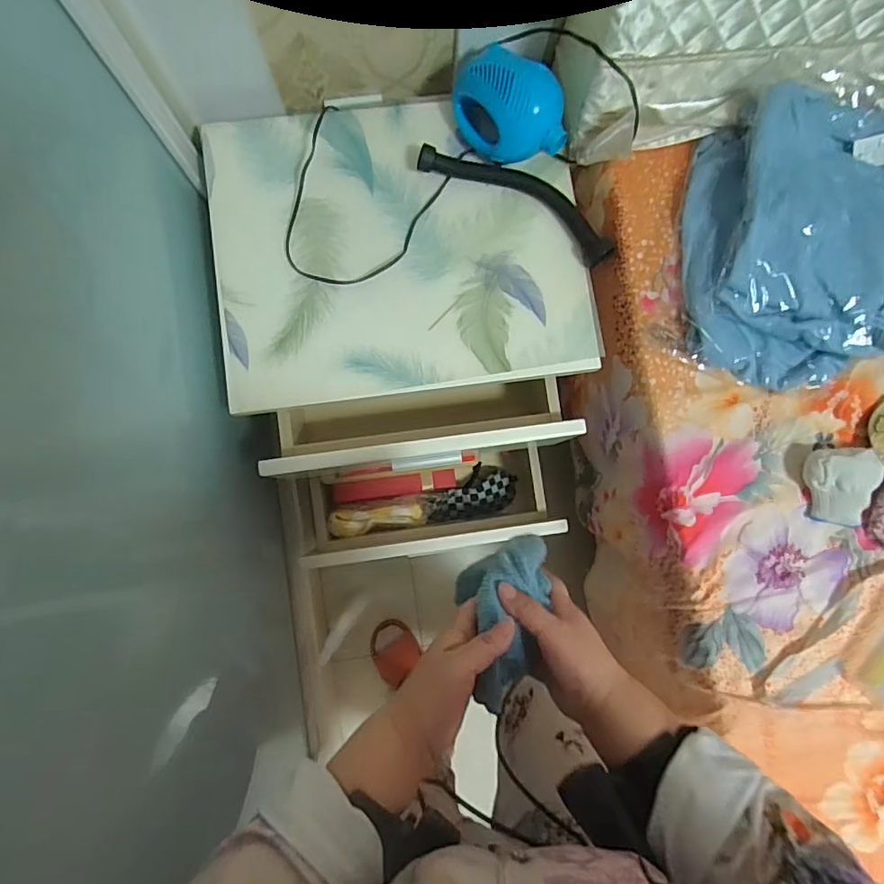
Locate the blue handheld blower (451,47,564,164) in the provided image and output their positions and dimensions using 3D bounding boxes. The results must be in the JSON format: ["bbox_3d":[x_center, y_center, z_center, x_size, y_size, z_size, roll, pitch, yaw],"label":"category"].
[{"bbox_3d":[0.086,-0.433,0.701,0.159,0.103,0.104,22,84,-1],"label":"blue handheld blower"}]

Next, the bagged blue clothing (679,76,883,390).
[{"bbox_3d":[0.485,-0.261,0.677,0.339,0.084,0.365,-2,85,-3],"label":"bagged blue clothing"}]

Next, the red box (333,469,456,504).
[{"bbox_3d":[-0.087,0.082,0.981,0.221,0.041,0.038,-8,85,9],"label":"red box"}]

